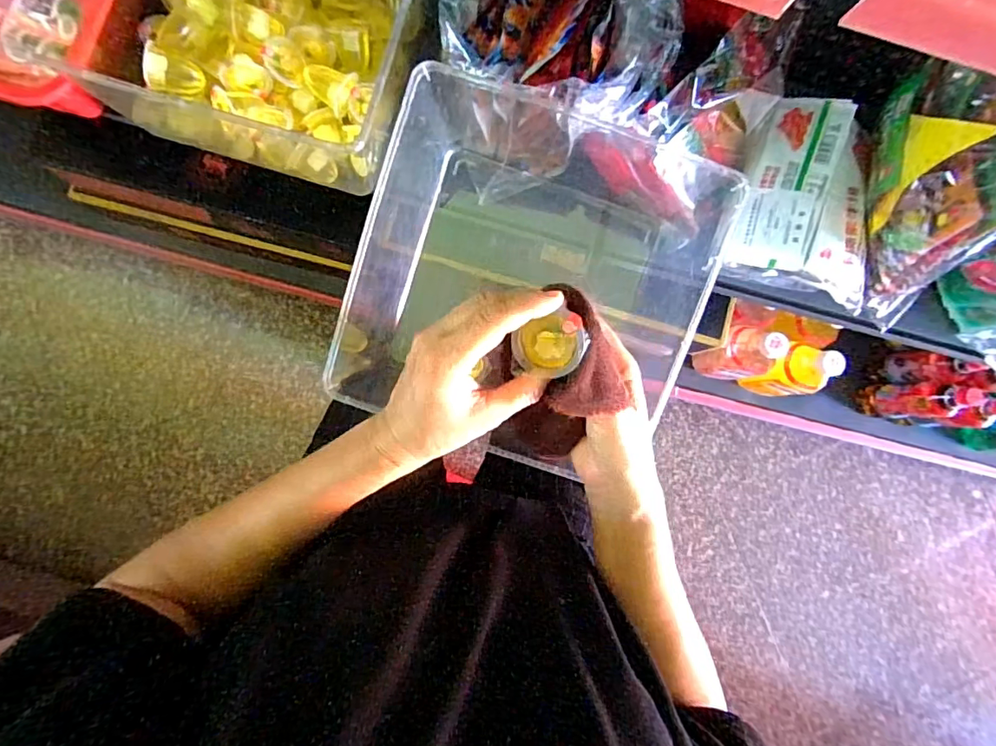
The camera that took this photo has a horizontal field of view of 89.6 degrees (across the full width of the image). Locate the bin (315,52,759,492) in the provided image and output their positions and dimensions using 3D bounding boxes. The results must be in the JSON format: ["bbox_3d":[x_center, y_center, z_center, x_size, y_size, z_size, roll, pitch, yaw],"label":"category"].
[{"bbox_3d":[0.030,-0.090,0.516,0.301,0.177,0.330,19,85,-4],"label":"bin"}]

